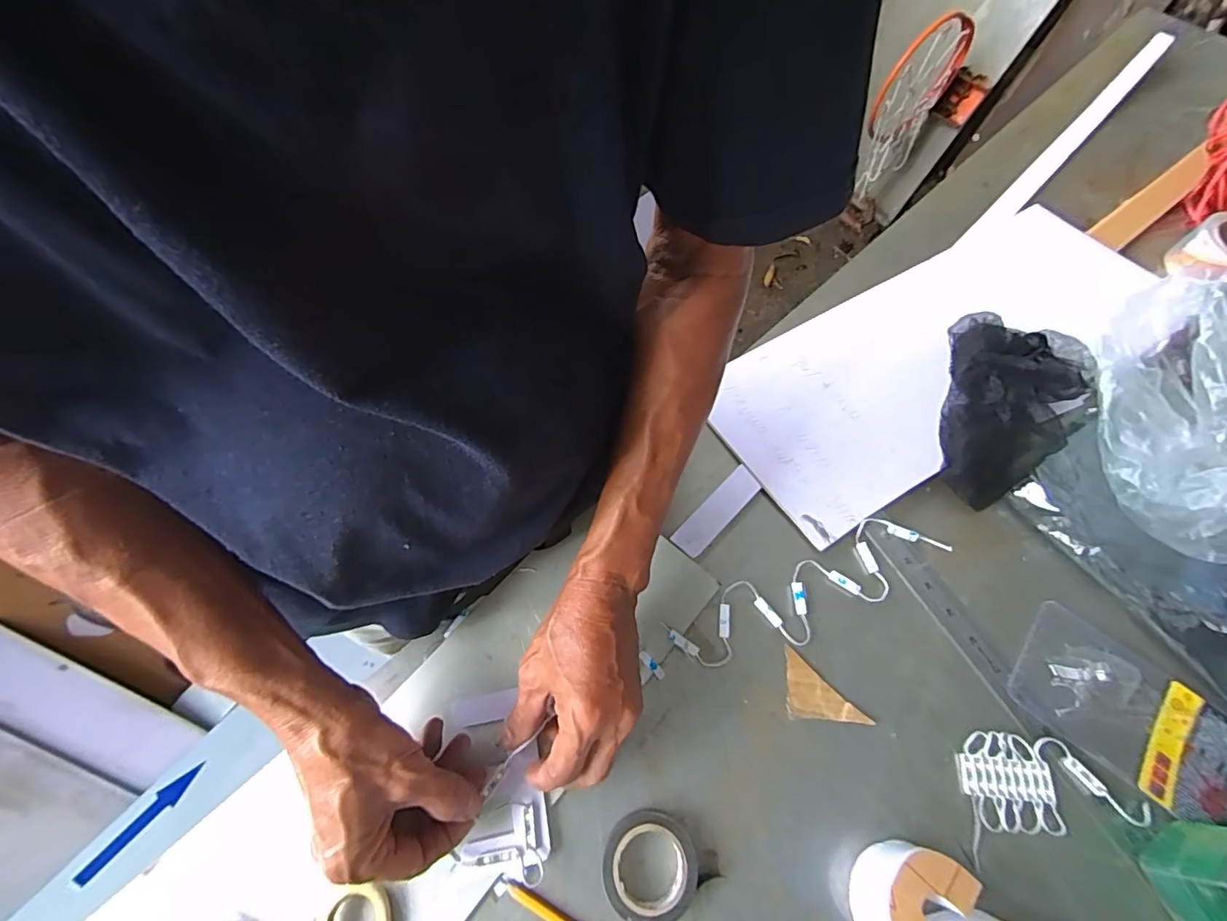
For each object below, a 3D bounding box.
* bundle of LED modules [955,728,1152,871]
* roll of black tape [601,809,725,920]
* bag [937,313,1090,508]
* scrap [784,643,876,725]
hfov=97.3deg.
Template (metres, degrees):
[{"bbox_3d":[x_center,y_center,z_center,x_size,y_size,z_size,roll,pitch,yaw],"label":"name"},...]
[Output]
[{"bbox_3d":[0.310,0.234,0.394,0.130,0.007,0.075,-10,64,-7],"label":"bundle of LED modules"},{"bbox_3d":[0.025,0.267,0.355,0.063,0.019,0.061,1,63,-2],"label":"roll of black tape"},{"bbox_3d":[0.381,-0.048,0.516,0.127,0.059,0.196,19,64,7],"label":"bag"},{"bbox_3d":[0.154,0.185,0.415,0.074,0.004,0.039,41,68,17],"label":"scrap"}]

